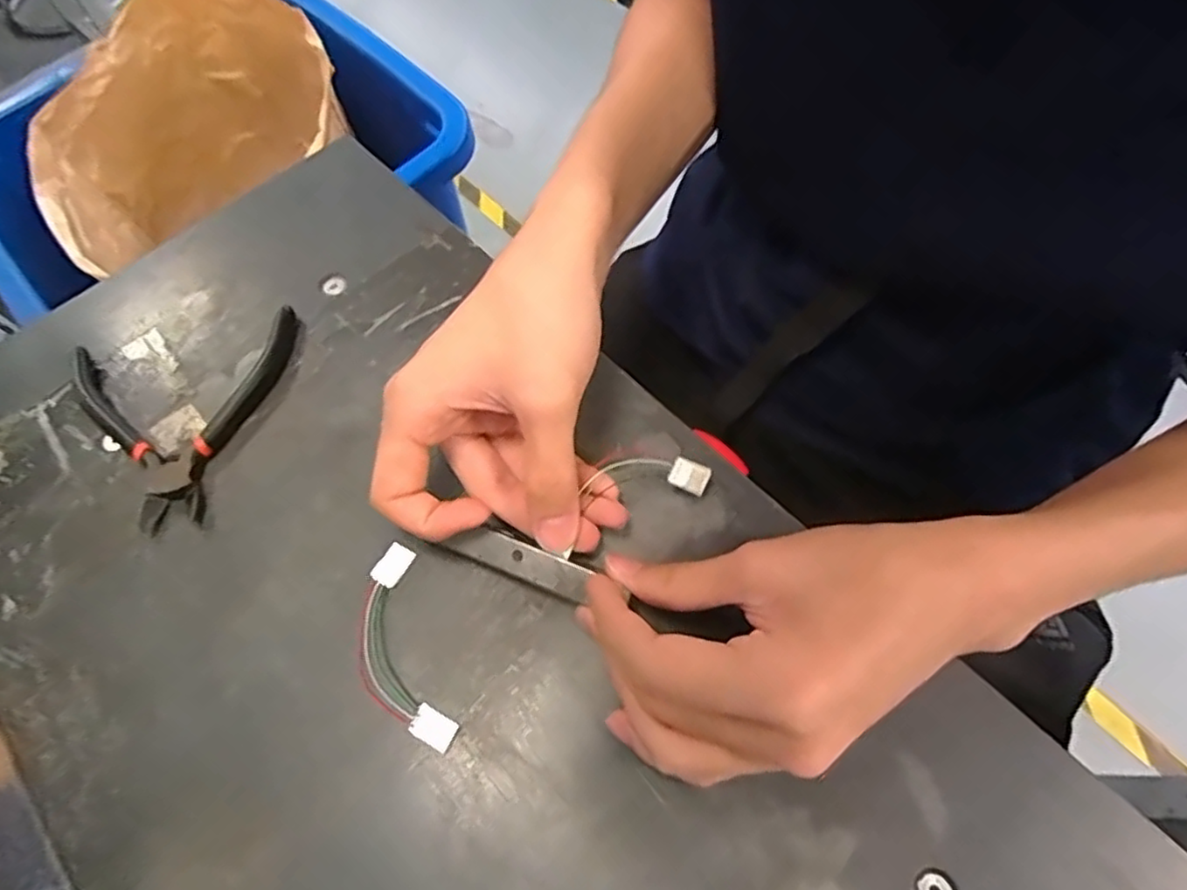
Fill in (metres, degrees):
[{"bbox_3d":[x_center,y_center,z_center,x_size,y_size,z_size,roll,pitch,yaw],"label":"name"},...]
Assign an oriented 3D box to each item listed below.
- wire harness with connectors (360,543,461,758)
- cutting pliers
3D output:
[{"bbox_3d":[-0.081,0.083,0.275,0.032,0.004,0.085,-16,63,-5],"label":"wire harness with connectors"},{"bbox_3d":[-0.219,-0.022,0.332,0.109,0.011,0.120,10,64,8],"label":"cutting pliers"}]

